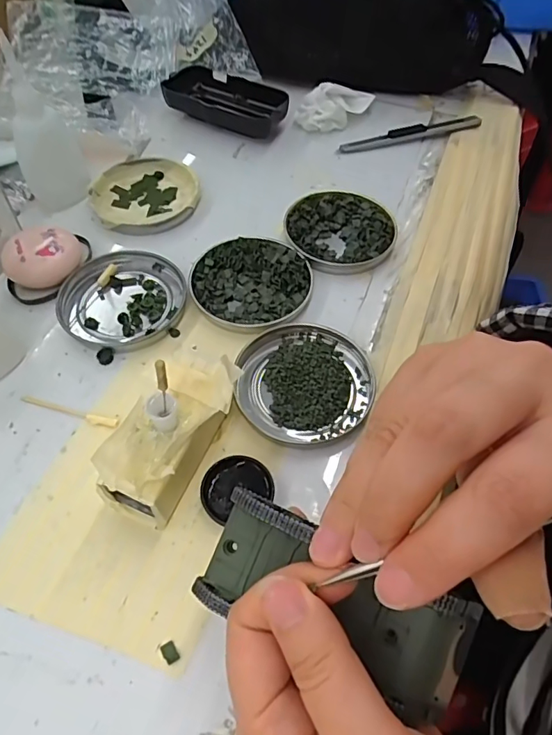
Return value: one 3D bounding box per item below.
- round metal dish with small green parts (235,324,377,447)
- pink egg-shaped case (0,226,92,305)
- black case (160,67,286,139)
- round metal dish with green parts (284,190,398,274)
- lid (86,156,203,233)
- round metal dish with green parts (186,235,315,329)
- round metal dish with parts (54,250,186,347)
[{"bbox_3d":[0.017,0.008,0.284,0.078,0.007,0.073,0,56,0],"label":"round metal dish with small green parts"},{"bbox_3d":[-0.151,-0.070,0.326,0.055,0.024,0.043,-21,59,-14],"label":"pink egg-shaped case"},{"bbox_3d":[-0.046,-0.232,0.436,0.114,0.027,0.054,25,59,15],"label":"black case"},{"bbox_3d":[0.046,-0.099,0.356,0.076,0.011,0.077,0,56,0],"label":"round metal dish with green parts"},{"bbox_3d":[-0.100,-0.132,0.375,0.081,0.009,0.077,0,56,0],"label":"lid"},{"bbox_3d":[-0.016,-0.057,0.326,0.077,0.009,0.075,-2,56,-2],"label":"round metal dish with green parts"},{"bbox_3d":[-0.098,-0.045,0.318,0.074,0.010,0.077,9,56,5],"label":"round metal dish with parts"}]

